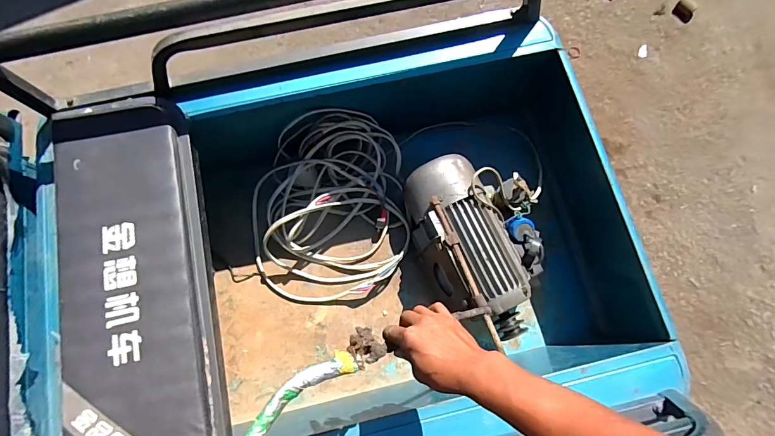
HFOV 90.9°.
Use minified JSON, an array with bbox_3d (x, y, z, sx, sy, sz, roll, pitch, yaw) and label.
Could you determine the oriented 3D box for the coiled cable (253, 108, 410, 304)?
[{"bbox_3d":[-0.139,-0.014,0.877,0.366,0.198,0.386,0,76,-1],"label":"coiled cable"}]

